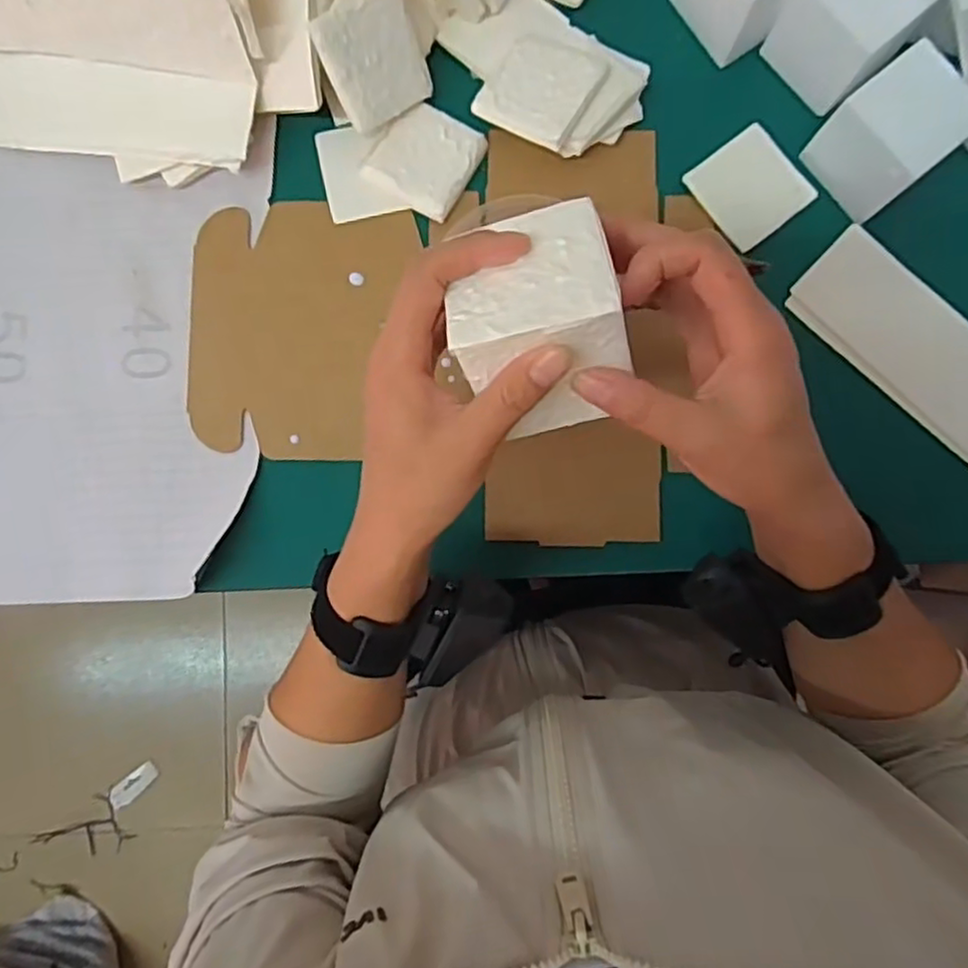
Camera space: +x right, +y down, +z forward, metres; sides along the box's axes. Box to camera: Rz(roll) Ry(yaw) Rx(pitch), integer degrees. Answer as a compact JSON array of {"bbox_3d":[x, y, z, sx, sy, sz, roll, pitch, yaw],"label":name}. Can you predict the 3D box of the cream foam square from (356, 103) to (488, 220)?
[{"bbox_3d":[-0.040,-0.224,0.477,0.064,0.013,0.067,31,87,2],"label":"cream foam square"}]

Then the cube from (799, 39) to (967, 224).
[{"bbox_3d":[0.266,-0.228,0.452,0.067,0.060,0.065,-40,87,-2],"label":"cube"}]

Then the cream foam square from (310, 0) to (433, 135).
[{"bbox_3d":[-0.069,-0.277,0.452,0.068,0.010,0.069,-38,131,-18],"label":"cream foam square"}]

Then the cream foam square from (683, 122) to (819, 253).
[{"bbox_3d":[0.185,-0.207,0.480,0.067,0.008,0.068,-38,87,-2],"label":"cream foam square"}]

